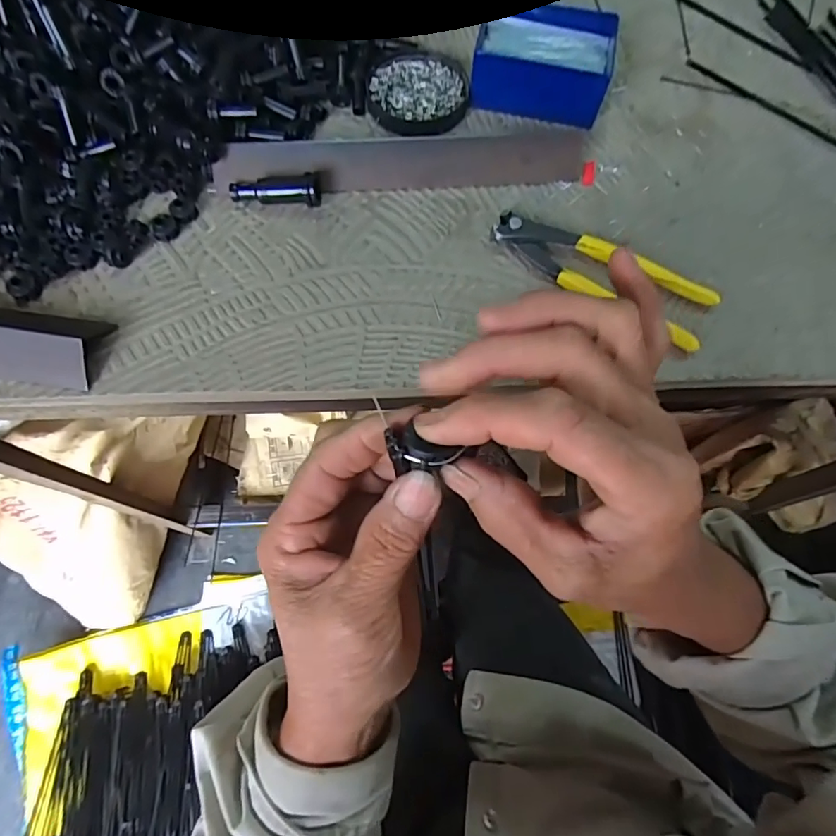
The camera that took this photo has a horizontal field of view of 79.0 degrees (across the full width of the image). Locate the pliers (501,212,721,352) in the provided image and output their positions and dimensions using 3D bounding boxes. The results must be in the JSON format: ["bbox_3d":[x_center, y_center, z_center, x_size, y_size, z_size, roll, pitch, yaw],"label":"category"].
[{"bbox_3d":[0.131,-0.105,0.364,0.158,0.016,0.050,32,70,11],"label":"pliers"}]

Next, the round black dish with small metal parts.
[{"bbox_3d":[0.000,-0.276,0.430,0.084,0.011,0.081,1,68,-2],"label":"round black dish with small metal parts"}]

